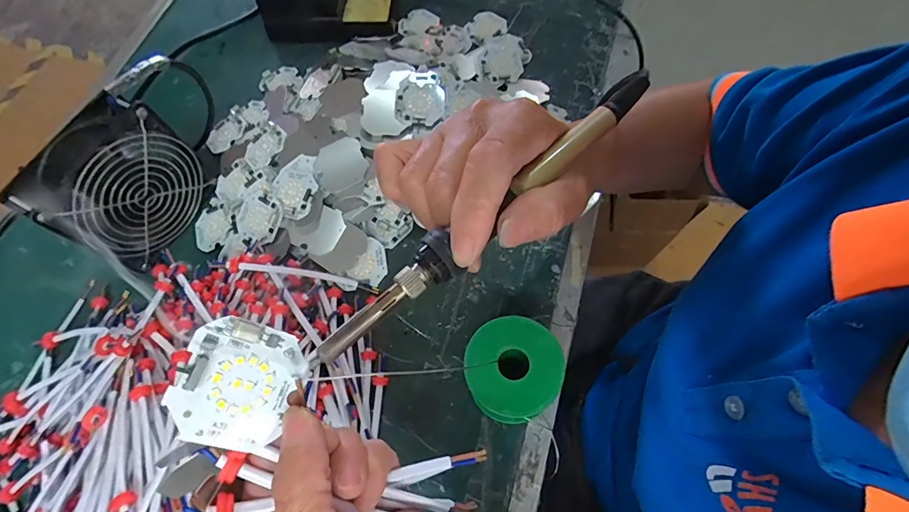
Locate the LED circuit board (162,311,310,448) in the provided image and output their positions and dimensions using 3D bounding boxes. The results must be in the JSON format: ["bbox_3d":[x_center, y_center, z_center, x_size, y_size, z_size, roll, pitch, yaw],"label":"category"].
[{"bbox_3d":[-0.084,0.050,0.170,0.043,0.006,0.047,29,73,-29],"label":"LED circuit board"}]

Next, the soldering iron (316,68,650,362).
[{"bbox_3d":[0.020,-0.022,0.192,0.193,0.012,0.016,-42,72,-13],"label":"soldering iron"}]

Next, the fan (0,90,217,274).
[{"bbox_3d":[-0.291,-0.062,0.387,0.052,0.109,0.118,23,71,11],"label":"fan"}]

